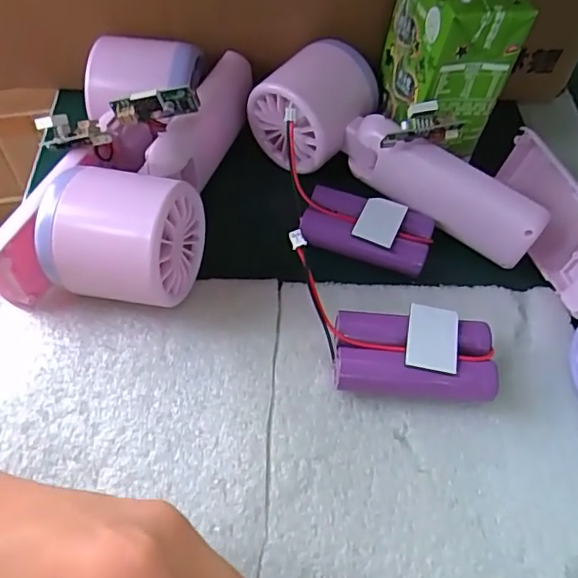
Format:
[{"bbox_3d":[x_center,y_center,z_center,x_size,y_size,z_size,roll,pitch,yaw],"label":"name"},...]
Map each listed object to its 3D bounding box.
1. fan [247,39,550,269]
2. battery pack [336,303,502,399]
[{"bbox_3d":[0.059,-0.074,0.297,0.162,0.049,0.053,32,59,16],"label":"fan"},{"bbox_3d":[0.054,0.028,0.242,0.067,0.022,0.033,5,56,-2],"label":"battery pack"}]

